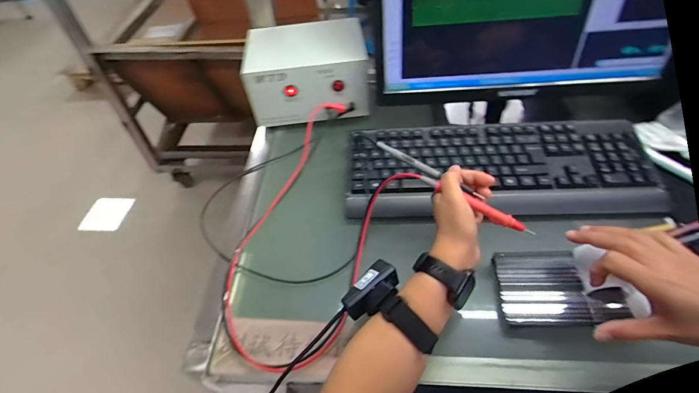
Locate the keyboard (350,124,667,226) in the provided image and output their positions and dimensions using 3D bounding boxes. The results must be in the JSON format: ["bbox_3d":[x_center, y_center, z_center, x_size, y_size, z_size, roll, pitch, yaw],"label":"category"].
[{"bbox_3d":[0.223,-0.042,0.569,0.452,0.038,0.167,0,51,5],"label":"keyboard"}]

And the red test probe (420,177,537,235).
[{"bbox_3d":[0.149,0.010,0.435,0.140,0.018,0.012,28,58,10],"label":"red test probe"}]

